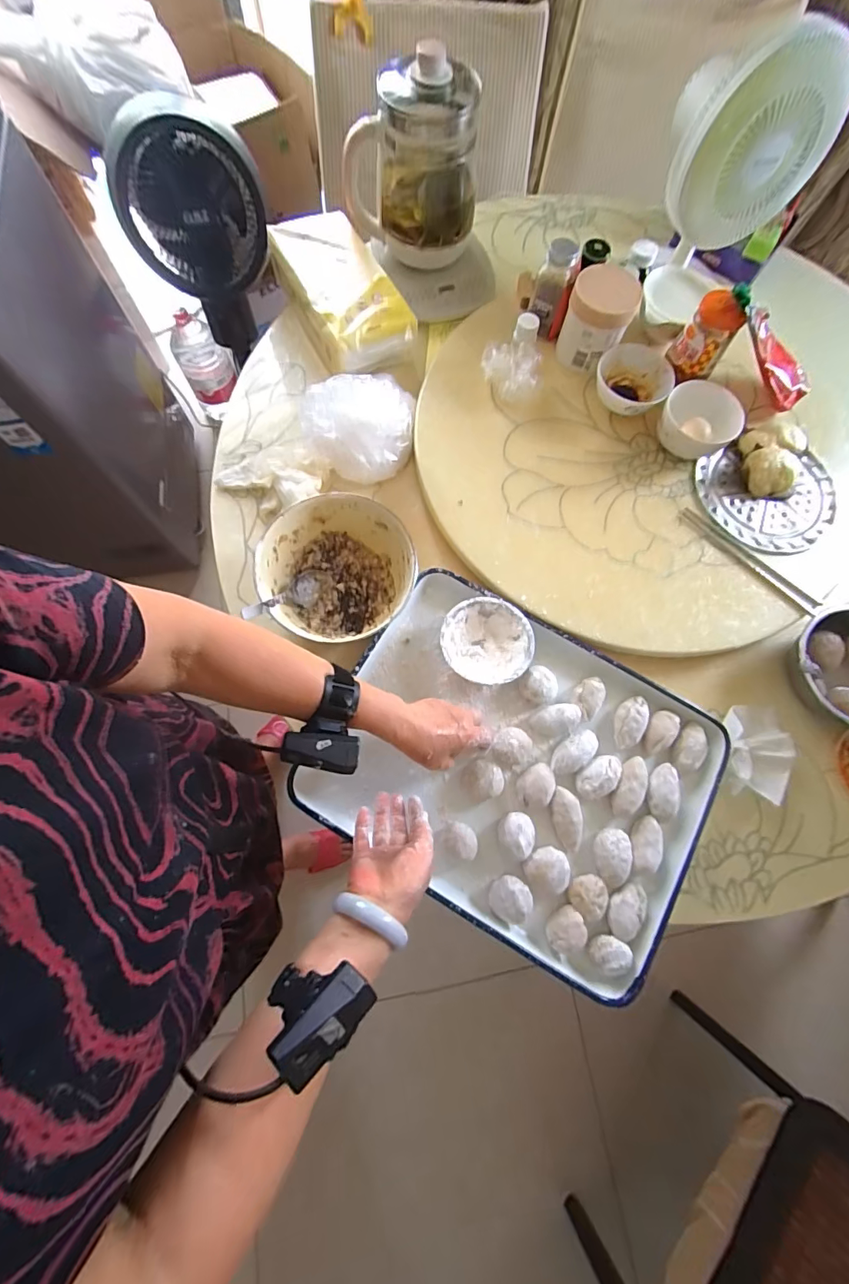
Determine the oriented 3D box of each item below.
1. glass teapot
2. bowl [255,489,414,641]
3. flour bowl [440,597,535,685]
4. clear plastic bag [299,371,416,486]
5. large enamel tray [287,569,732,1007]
[{"bbox_3d":[-0.018,-0.747,0.726,0.200,0.212,0.136,-12,74,-5],"label":"glass teapot"},{"bbox_3d":[-0.116,-0.097,0.620,0.198,0.076,0.178,-41,78,-12],"label":"bowl"},{"bbox_3d":[0.083,0.000,0.620,0.118,0.037,0.116,0,73,-1],"label":"flour bowl"},{"bbox_3d":[-0.098,-0.324,0.686,0.157,0.102,0.125,2,73,-1],"label":"clear plastic bag"},{"bbox_3d":[0.123,0.158,0.580,0.472,0.043,0.354,30,75,8],"label":"large enamel tray"}]

